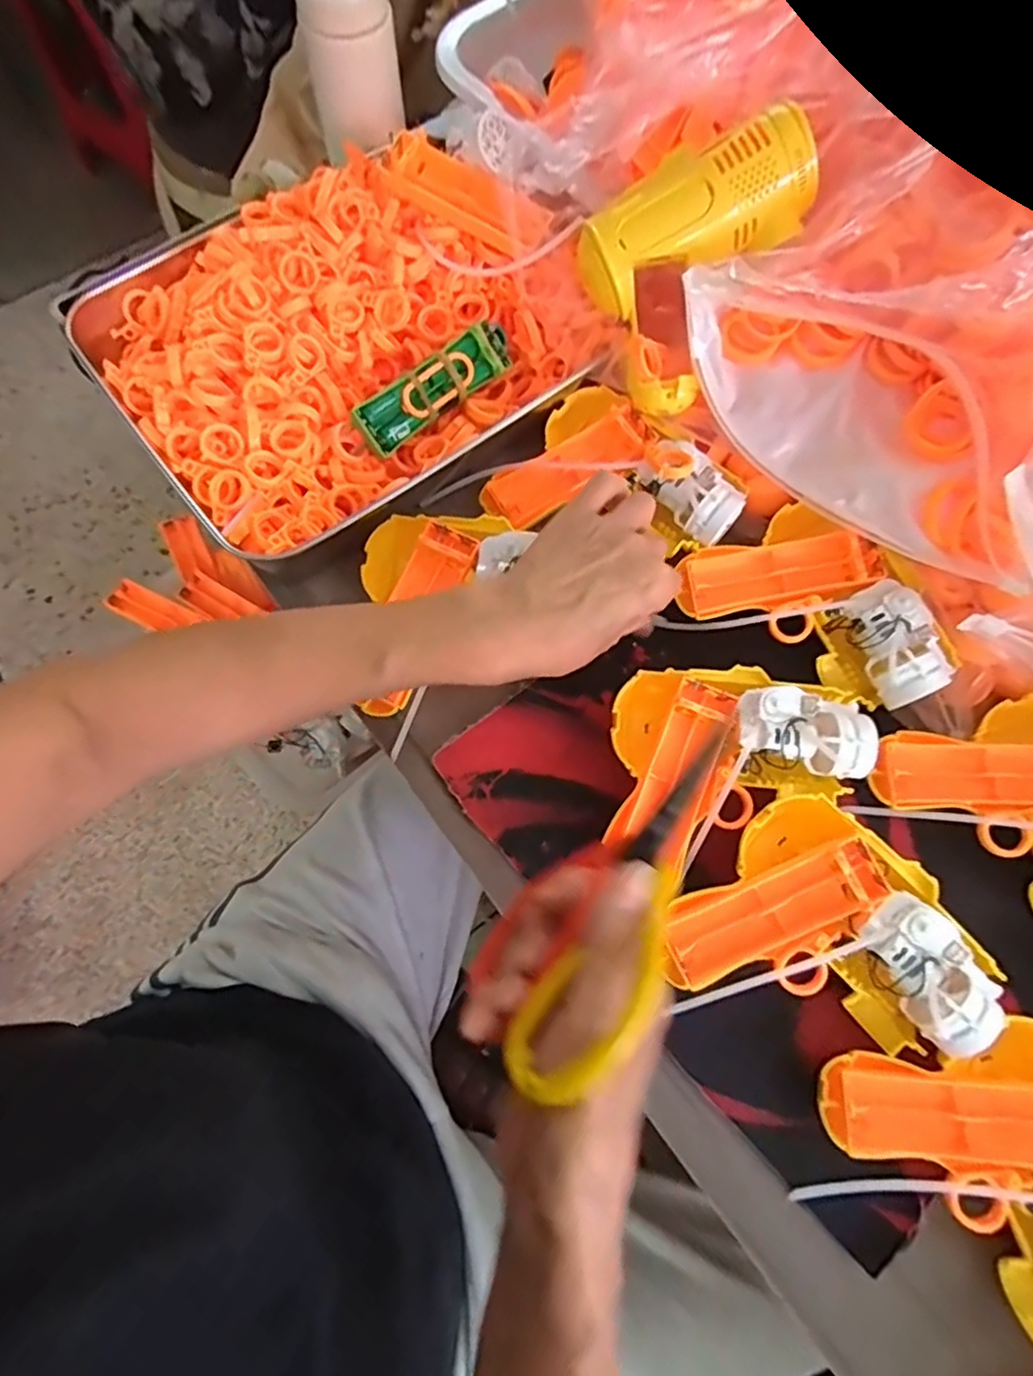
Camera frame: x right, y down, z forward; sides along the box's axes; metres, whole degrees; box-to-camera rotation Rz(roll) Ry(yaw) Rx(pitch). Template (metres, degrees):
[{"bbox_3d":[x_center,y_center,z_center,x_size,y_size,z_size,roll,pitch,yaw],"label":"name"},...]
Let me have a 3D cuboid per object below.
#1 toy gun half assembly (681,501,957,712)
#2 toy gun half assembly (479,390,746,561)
[{"bbox_3d":[0.187,-0.057,0.389,0.151,0.036,0.099,35,75,10],"label":"toy gun half assembly"},{"bbox_3d":[0.062,-0.124,0.404,0.135,0.031,0.107,39,75,11],"label":"toy gun half assembly"}]

